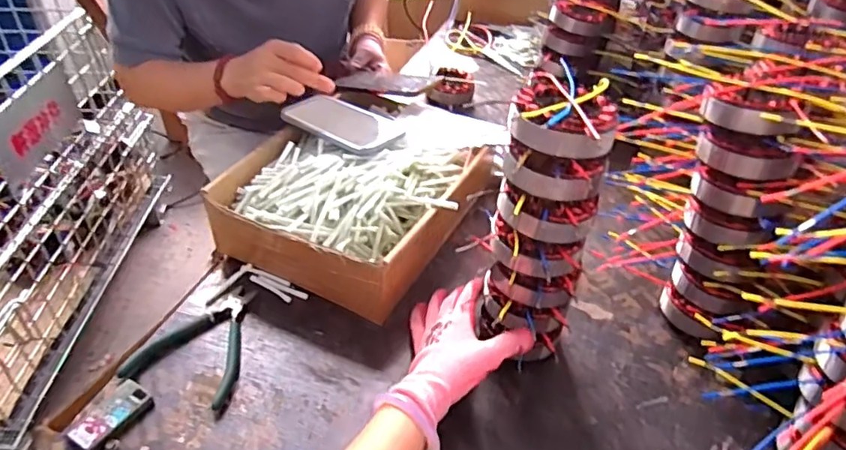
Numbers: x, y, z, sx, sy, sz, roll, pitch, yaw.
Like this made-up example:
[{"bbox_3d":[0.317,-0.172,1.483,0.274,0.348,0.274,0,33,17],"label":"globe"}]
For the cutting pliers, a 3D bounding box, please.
[{"bbox_3d":[-0.223,0.115,0.597,0.104,0.017,0.139,11,41,10],"label":"cutting pliers"}]

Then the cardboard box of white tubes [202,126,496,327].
[{"bbox_3d":[-0.088,-0.035,0.711,0.242,0.103,0.256,21,44,21],"label":"cardboard box of white tubes"}]

